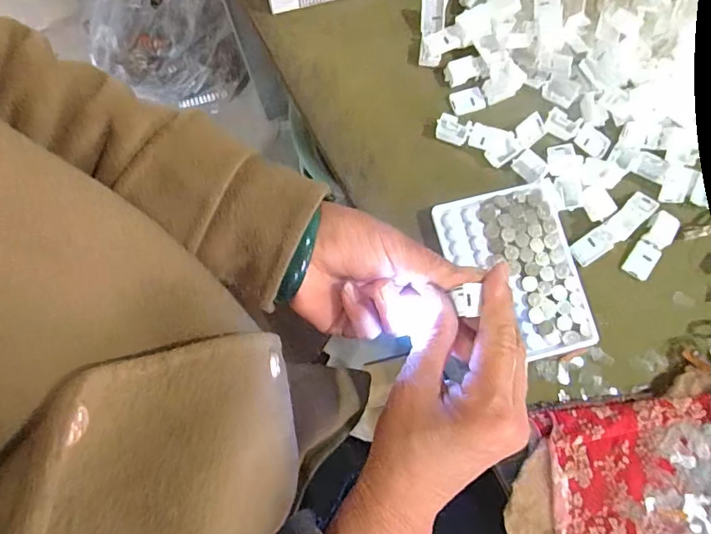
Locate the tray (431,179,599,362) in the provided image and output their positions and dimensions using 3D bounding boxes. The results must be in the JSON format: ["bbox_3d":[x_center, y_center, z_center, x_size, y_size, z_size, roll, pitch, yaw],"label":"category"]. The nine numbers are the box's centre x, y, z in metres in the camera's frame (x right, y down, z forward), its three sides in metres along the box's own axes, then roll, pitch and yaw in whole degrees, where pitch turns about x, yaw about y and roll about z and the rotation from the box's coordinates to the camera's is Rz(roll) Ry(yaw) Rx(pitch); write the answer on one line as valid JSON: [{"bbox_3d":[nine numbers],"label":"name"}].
[{"bbox_3d":[0.122,0.004,0.363,0.094,0.008,0.128,-14,80,-2],"label":"tray"}]

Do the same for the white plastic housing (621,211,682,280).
[{"bbox_3d":[0.231,-0.017,0.375,0.022,0.010,0.055,32,81,6],"label":"white plastic housing"}]

